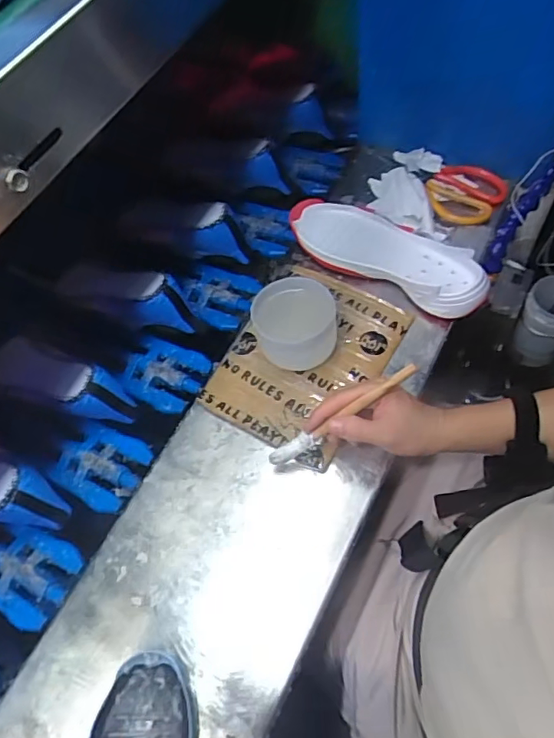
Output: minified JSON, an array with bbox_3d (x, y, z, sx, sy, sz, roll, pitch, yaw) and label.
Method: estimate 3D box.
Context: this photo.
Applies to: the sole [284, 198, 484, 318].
[{"bbox_3d":[0.143,-0.155,0.678,0.273,0.038,0.112,35,68,22],"label":"sole"}]

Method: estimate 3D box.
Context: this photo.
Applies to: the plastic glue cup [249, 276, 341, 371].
[{"bbox_3d":[0.021,-0.053,0.611,0.093,0.054,0.093,-2,59,3],"label":"plastic glue cup"}]

